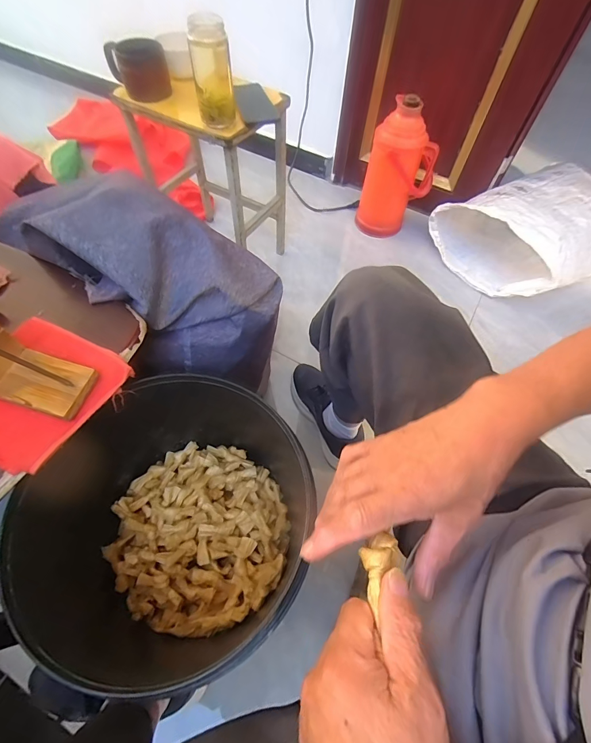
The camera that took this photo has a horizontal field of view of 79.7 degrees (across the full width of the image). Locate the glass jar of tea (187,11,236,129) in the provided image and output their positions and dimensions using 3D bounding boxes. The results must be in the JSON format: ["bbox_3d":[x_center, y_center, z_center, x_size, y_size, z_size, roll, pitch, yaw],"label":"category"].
[{"bbox_3d":[-0.144,-0.512,0.615,0.066,0.148,0.074,-7,59,-7],"label":"glass jar of tea"}]

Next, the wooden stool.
[{"bbox_3d":[-0.219,-0.488,0.933,0.367,0.435,0.239,28,61,13],"label":"wooden stool"}]

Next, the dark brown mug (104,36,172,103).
[{"bbox_3d":[-0.318,-0.618,0.717,0.106,0.090,0.095,-20,62,-15],"label":"dark brown mug"}]

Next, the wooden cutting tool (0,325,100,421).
[{"bbox_3d":[-0.278,-0.005,0.362,0.101,0.076,0.061,14,59,5],"label":"wooden cutting tool"}]

